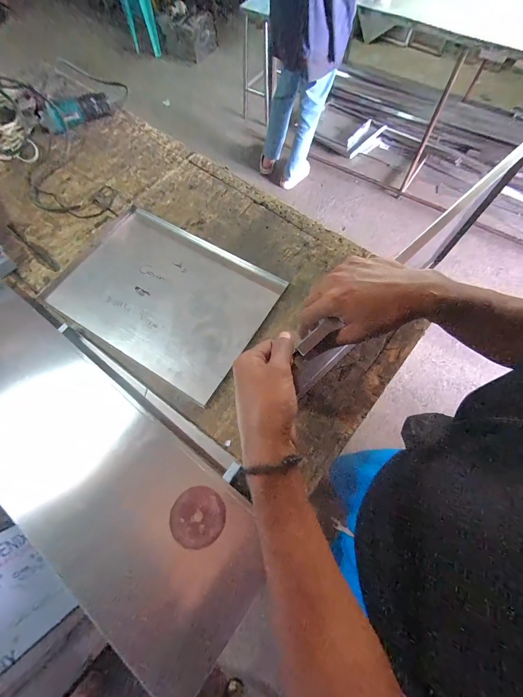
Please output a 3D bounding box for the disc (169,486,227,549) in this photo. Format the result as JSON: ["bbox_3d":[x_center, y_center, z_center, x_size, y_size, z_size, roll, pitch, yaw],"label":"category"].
[{"bbox_3d":[-0.108,0.283,0.492,0.090,0.009,0.089,-4,58,6],"label":"disc"}]

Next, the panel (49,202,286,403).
[{"bbox_3d":[-0.238,-0.139,0.718,0.488,0.018,0.345,30,71,13],"label":"panel"}]

